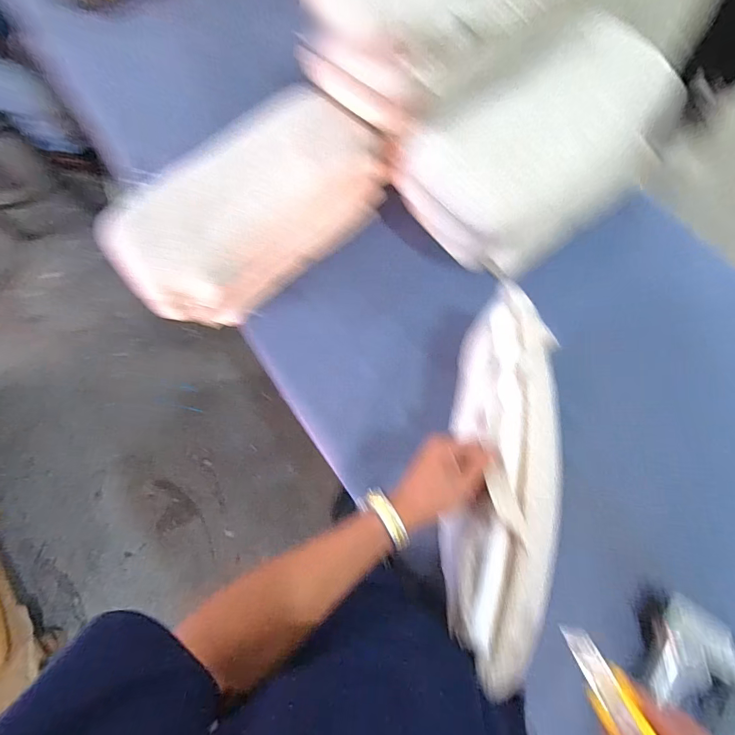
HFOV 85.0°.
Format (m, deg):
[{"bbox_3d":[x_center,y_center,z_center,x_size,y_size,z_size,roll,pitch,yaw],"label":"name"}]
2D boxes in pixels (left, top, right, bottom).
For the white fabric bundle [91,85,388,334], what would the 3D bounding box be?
[{"bbox_3d":[-0.194,-0.264,0.674,0.436,0.134,0.213,-40,76,-11],"label":"white fabric bundle"}]

